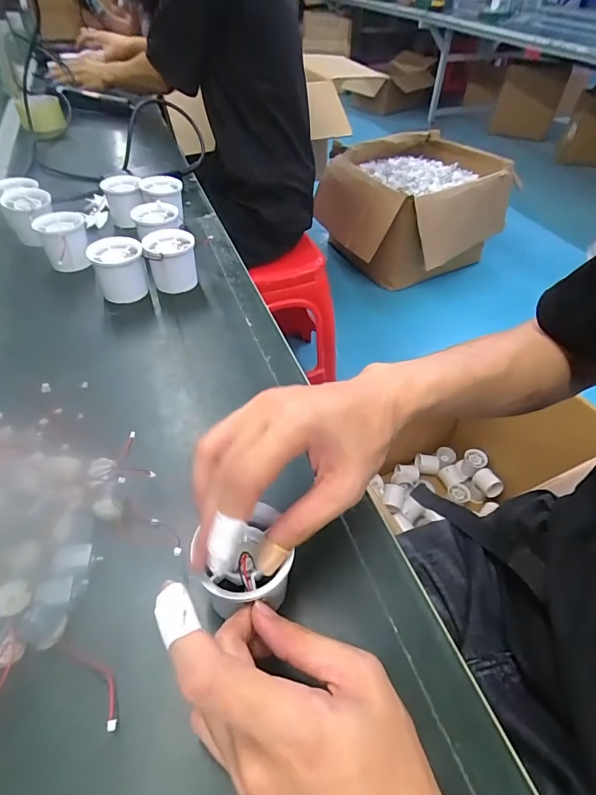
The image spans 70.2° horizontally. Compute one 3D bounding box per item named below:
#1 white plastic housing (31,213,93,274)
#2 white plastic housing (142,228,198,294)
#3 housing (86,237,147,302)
[{"bbox_3d":[-0.278,-0.189,0.511,0.058,0.047,0.063,-26,53,-24],"label":"white plastic housing"},{"bbox_3d":[-0.148,-0.158,0.495,0.056,0.051,0.060,-14,49,-15],"label":"white plastic housing"},{"bbox_3d":[-0.199,-0.142,0.474,0.055,0.051,0.061,-22,51,-21],"label":"housing"}]

